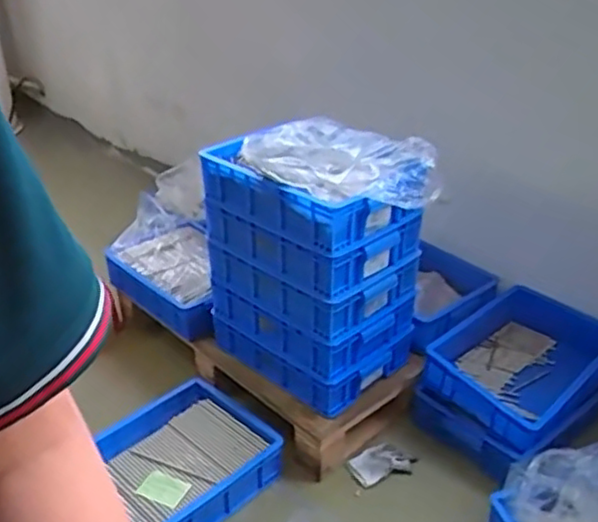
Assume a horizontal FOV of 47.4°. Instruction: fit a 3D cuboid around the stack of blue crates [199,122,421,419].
[{"bbox_3d":[0.025,0.013,1.590,0.296,0.509,0.424,-26,39,-36],"label":"stack of blue crates"}]

